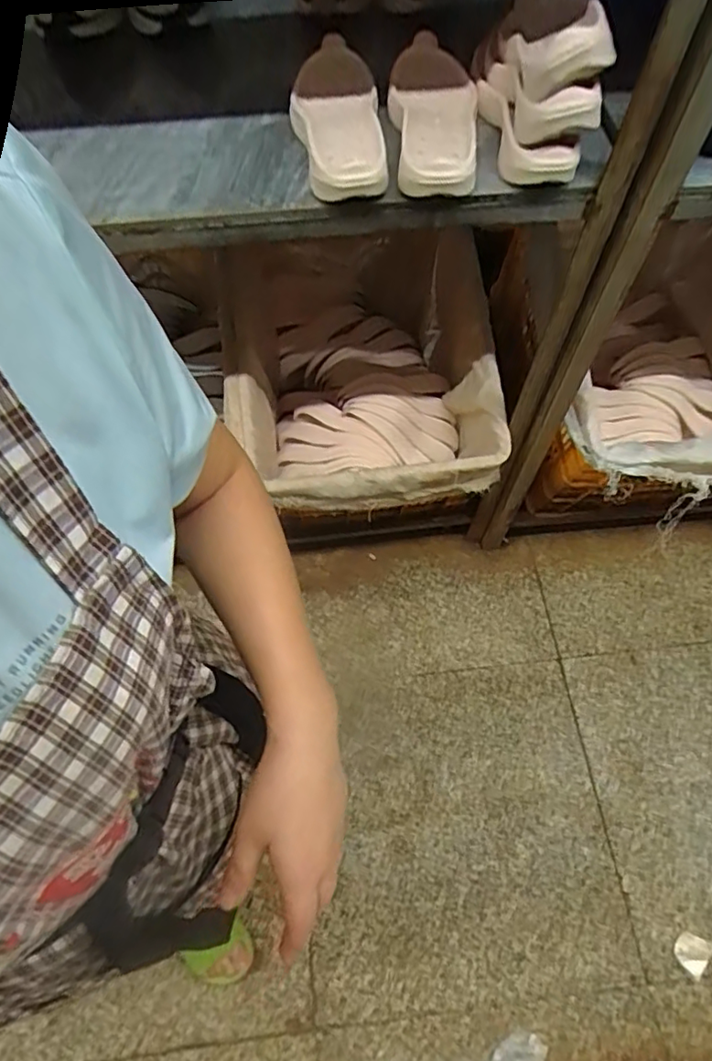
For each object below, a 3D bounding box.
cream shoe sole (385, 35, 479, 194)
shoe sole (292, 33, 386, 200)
[{"bbox_3d":[0.087,-0.476,0.687,0.103,0.042,0.267,2,63,2],"label":"cream shoe sole"},{"bbox_3d":[-0.022,-0.469,0.676,0.099,0.046,0.263,-6,63,-2],"label":"shoe sole"}]

